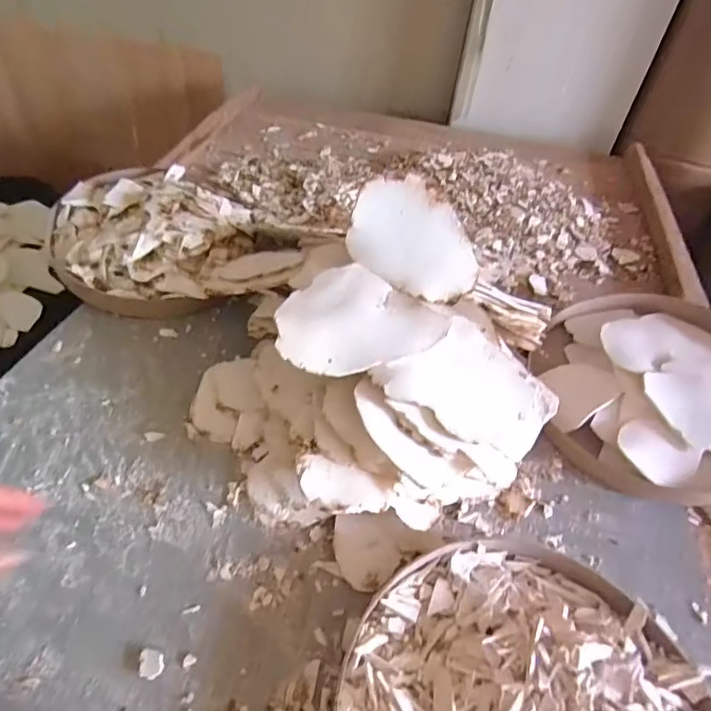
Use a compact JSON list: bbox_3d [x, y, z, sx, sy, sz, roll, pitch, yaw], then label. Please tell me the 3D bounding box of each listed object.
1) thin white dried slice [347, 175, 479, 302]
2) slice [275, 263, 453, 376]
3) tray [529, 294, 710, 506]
[{"bbox_3d":[0.071,-0.133,0.582,0.159,0.109,0.010,28,16,-2],"label":"thin white dried slice"},{"bbox_3d":[0.004,-0.045,0.549,0.183,0.018,0.145,-12,50,-17],"label":"slice"},{"bbox_3d":[0.378,0.036,0.635,0.258,0.092,0.281,2,46,-2],"label":"tray"}]

